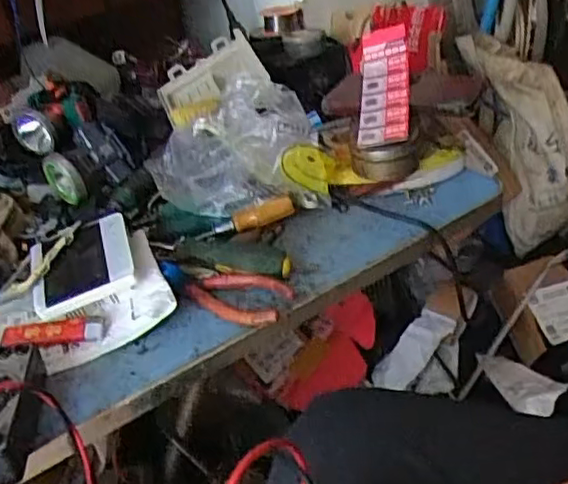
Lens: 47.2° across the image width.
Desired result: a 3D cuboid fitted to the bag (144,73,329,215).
[{"bbox_3d":[-0.055,-0.095,0.679,0.169,0.083,0.167,-13,33,-8],"label":"bag"}]

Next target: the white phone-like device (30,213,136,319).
[{"bbox_3d":[-0.174,0.016,0.555,0.085,0.013,0.087,-22,48,-5],"label":"white phone-like device"}]

